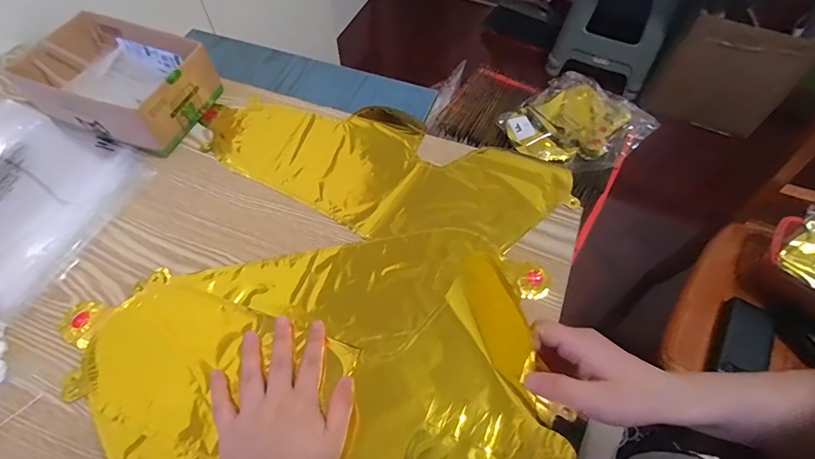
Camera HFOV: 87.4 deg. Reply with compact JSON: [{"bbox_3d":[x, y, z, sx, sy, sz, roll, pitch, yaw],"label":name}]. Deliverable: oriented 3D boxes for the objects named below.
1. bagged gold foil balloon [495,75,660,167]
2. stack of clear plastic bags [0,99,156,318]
[{"bbox_3d":[0.312,-0.197,0.799,0.220,0.034,0.216,-36,65,-19],"label":"bagged gold foil balloon"},{"bbox_3d":[-0.446,-0.038,0.470,0.266,0.010,0.214,20,61,12],"label":"stack of clear plastic bags"}]

